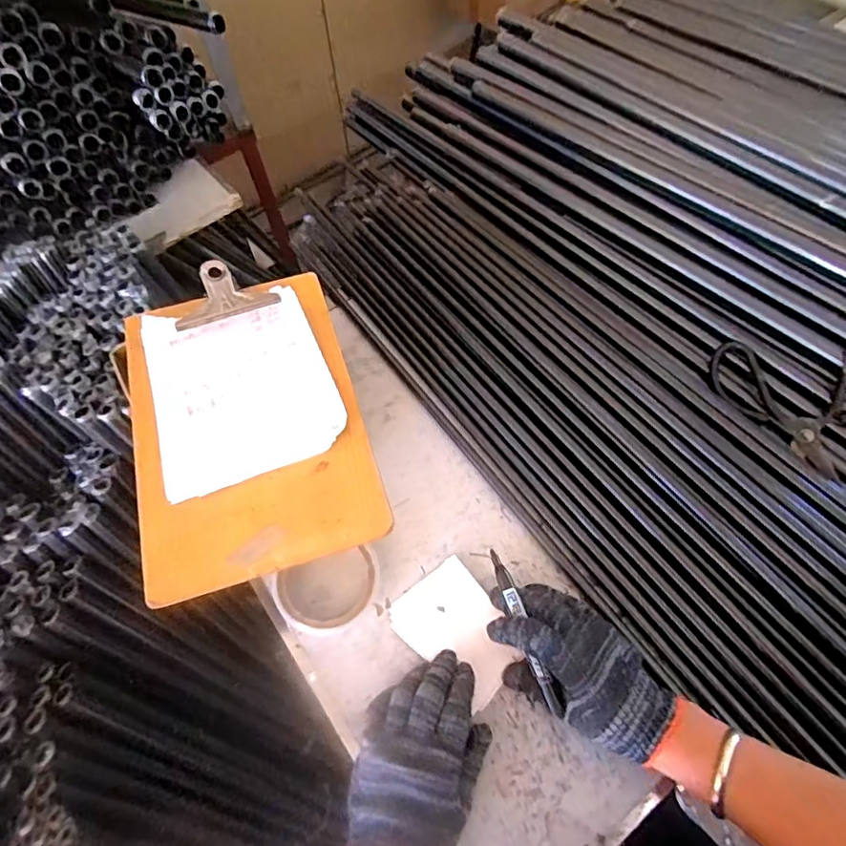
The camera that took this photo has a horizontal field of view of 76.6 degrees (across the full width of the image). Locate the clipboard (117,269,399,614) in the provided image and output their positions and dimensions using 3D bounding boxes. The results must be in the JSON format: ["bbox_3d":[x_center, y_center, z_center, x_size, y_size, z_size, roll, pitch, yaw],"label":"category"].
[{"bbox_3d":[-0.157,-0.012,0.472,0.190,0.016,0.291,-17,63,-7],"label":"clipboard"}]

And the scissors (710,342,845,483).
[{"bbox_3d":[0.390,-0.044,0.561,0.154,0.017,0.153,35,82,23],"label":"scissors"}]

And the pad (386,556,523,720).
[{"bbox_3d":[0.031,0.188,0.479,0.082,0.009,0.112,-34,66,-15],"label":"pad"}]

